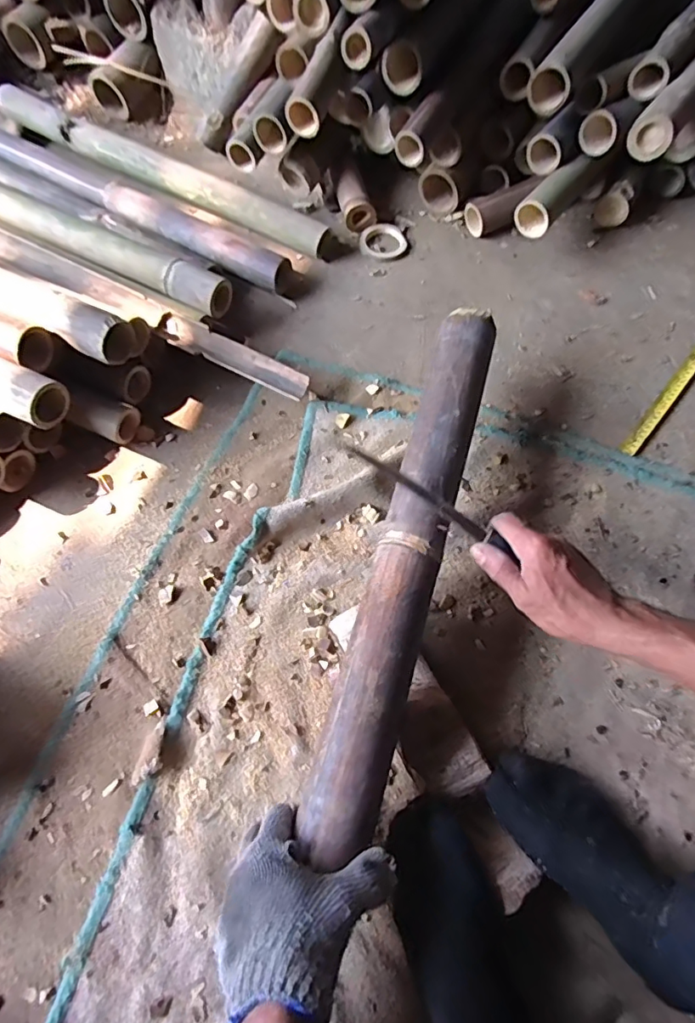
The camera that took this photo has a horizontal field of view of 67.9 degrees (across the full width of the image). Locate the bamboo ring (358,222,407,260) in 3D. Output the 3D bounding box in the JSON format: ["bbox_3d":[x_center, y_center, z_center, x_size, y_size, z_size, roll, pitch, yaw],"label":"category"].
[{"bbox_3d":[0.058,-0.446,0.853,0.077,0.013,0.064,-7,67,-3],"label":"bamboo ring"}]

